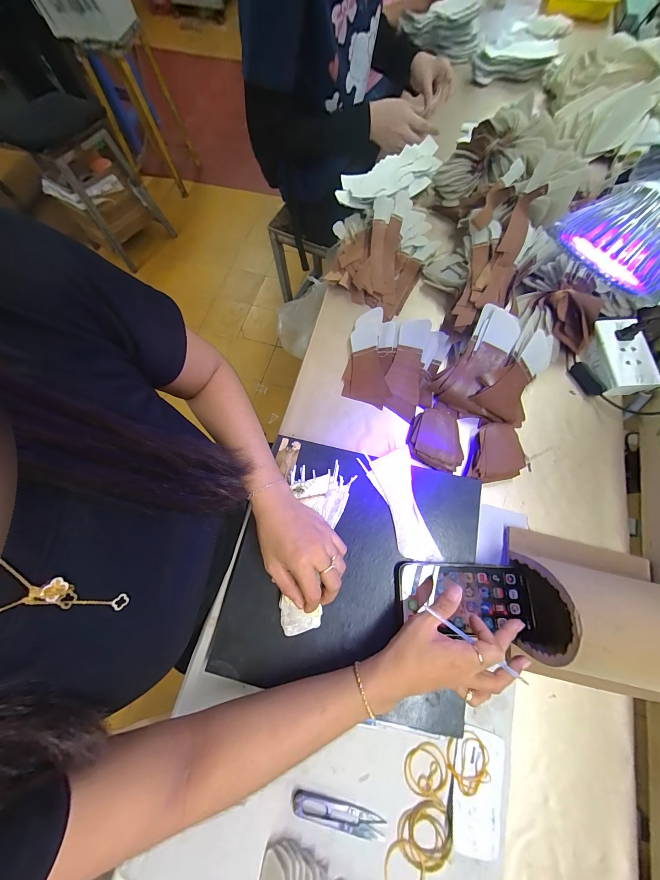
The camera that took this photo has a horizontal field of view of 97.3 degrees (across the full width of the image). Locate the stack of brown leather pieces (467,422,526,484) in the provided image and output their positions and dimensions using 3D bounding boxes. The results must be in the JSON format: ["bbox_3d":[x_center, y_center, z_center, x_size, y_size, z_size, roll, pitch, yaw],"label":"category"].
[{"bbox_3d":[0.251,0.022,0.438,0.066,0.024,0.098,20,73,7],"label":"stack of brown leather pieces"}]

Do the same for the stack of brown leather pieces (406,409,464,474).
[{"bbox_3d":[0.162,0.000,0.443,0.079,0.024,0.086,19,73,7],"label":"stack of brown leather pieces"}]

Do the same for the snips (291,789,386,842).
[{"bbox_3d":[0.009,0.409,0.316,0.100,0.006,0.024,13,72,5],"label":"snips"}]

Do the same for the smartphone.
[{"bbox_3d":[0.168,0.192,0.360,0.157,0.013,0.071,4,72,5],"label":"smartphone"}]

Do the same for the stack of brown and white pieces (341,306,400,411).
[{"bbox_3d":[0.071,-0.146,0.499,0.077,0.022,0.171,12,72,4],"label":"stack of brown and white pieces"}]

